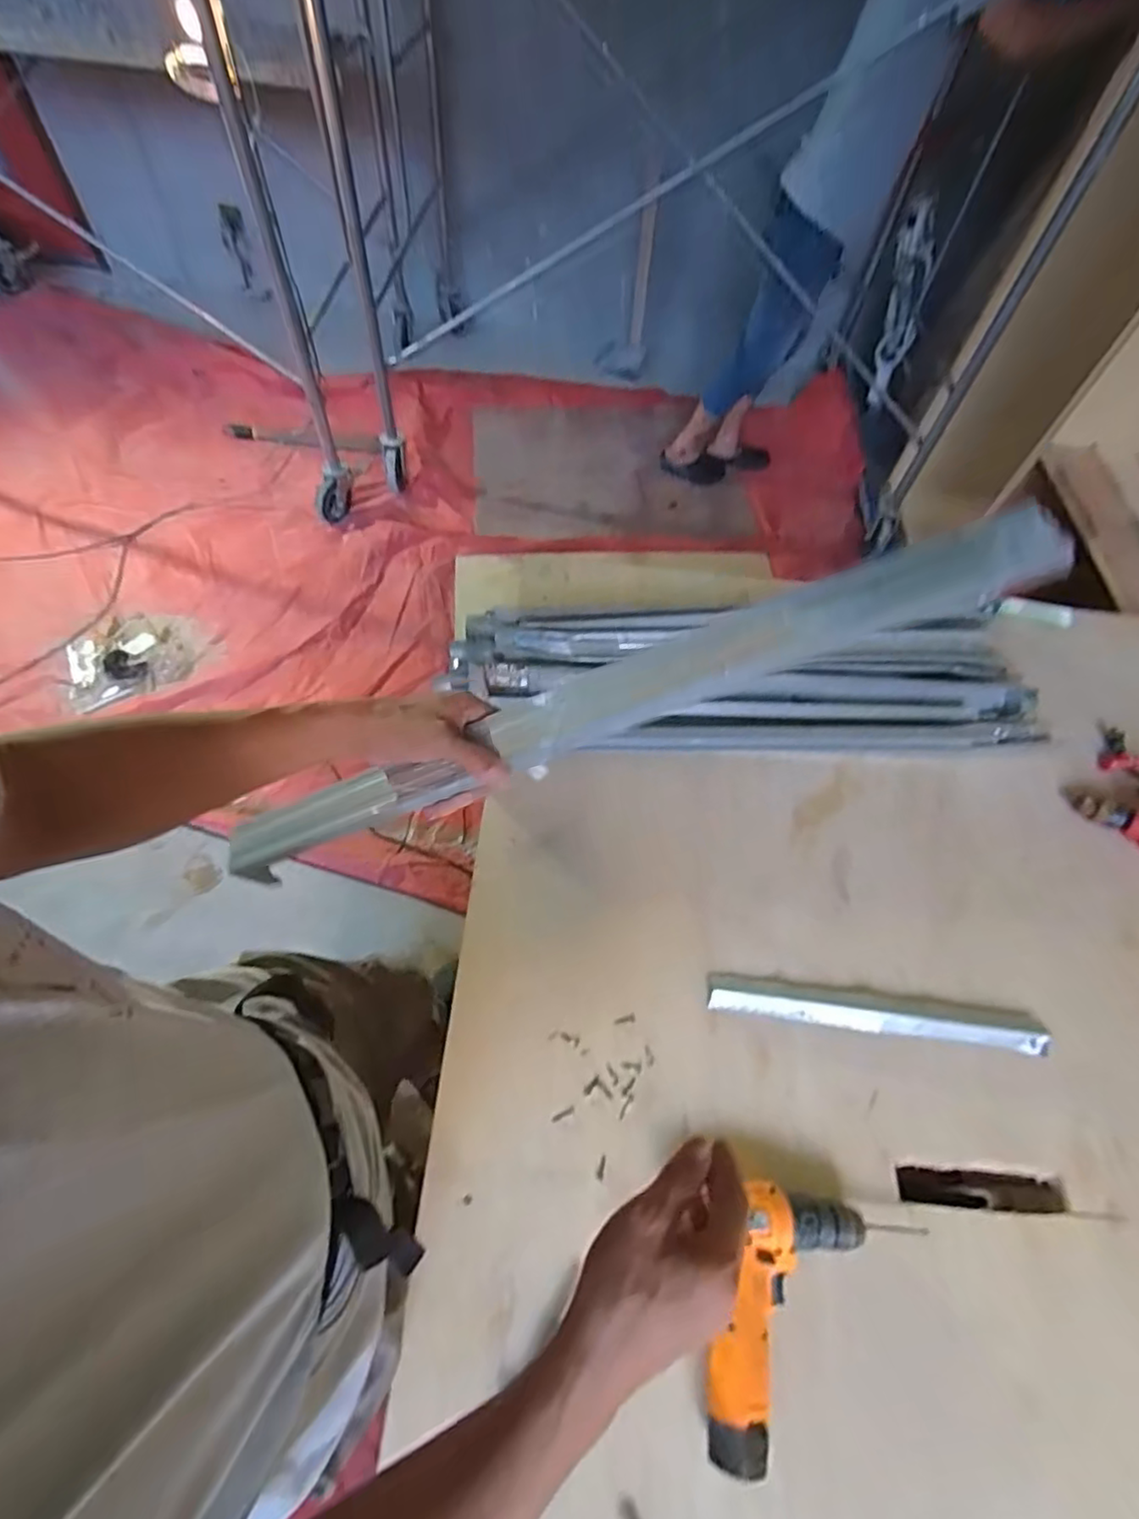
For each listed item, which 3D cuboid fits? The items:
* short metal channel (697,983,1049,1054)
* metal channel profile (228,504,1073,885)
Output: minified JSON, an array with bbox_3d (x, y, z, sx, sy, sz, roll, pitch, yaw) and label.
[{"bbox_3d":[0.363,0.303,0.733,0.385,0.014,0.034,7,58,3],"label":"short metal channel"},{"bbox_3d":[-0.004,-0.031,0.513,0.705,0.029,0.055,-20,57,17],"label":"metal channel profile"}]

